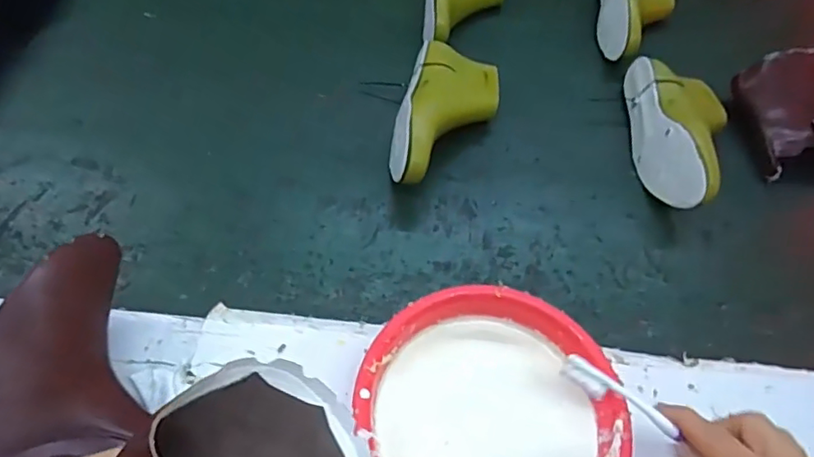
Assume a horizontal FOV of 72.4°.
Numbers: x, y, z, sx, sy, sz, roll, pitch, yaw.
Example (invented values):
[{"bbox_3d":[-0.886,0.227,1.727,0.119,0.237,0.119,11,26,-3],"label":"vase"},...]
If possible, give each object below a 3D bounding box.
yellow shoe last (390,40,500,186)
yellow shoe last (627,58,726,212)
[{"bbox_3d":[0.046,-0.134,0.659,0.107,0.077,0.233,15,55,6],"label":"yellow shoe last"},{"bbox_3d":[0.335,-0.115,0.671,0.112,0.070,0.238,8,54,1],"label":"yellow shoe last"}]

